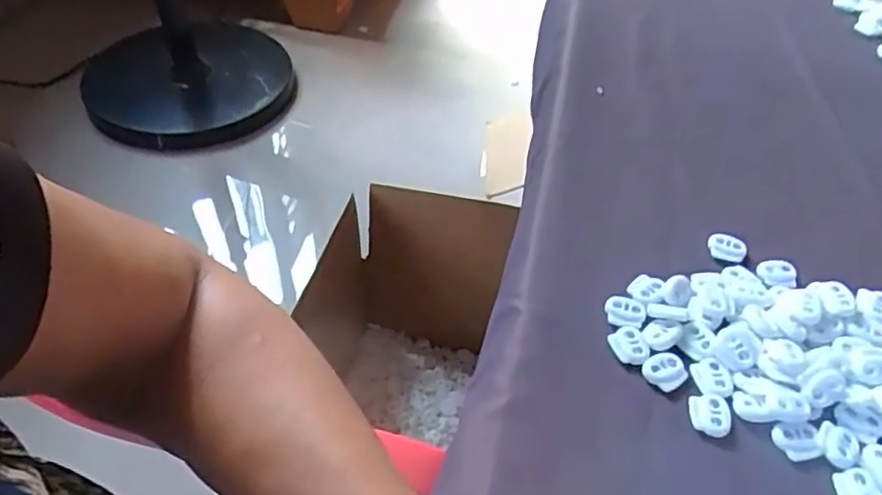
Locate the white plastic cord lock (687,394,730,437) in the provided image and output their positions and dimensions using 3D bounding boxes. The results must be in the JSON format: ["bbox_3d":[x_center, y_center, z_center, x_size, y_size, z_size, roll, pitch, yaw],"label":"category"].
[{"bbox_3d":[0.133,0.082,0.318,0.021,0.004,0.021,11,48,9],"label":"white plastic cord lock"}]

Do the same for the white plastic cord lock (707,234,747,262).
[{"bbox_3d":[0.176,0.001,0.396,0.023,0.004,0.019,11,48,9],"label":"white plastic cord lock"}]

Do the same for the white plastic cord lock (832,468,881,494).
[{"bbox_3d":[0.191,0.112,0.293,0.021,0.004,0.021,0,47,-2],"label":"white plastic cord lock"}]

